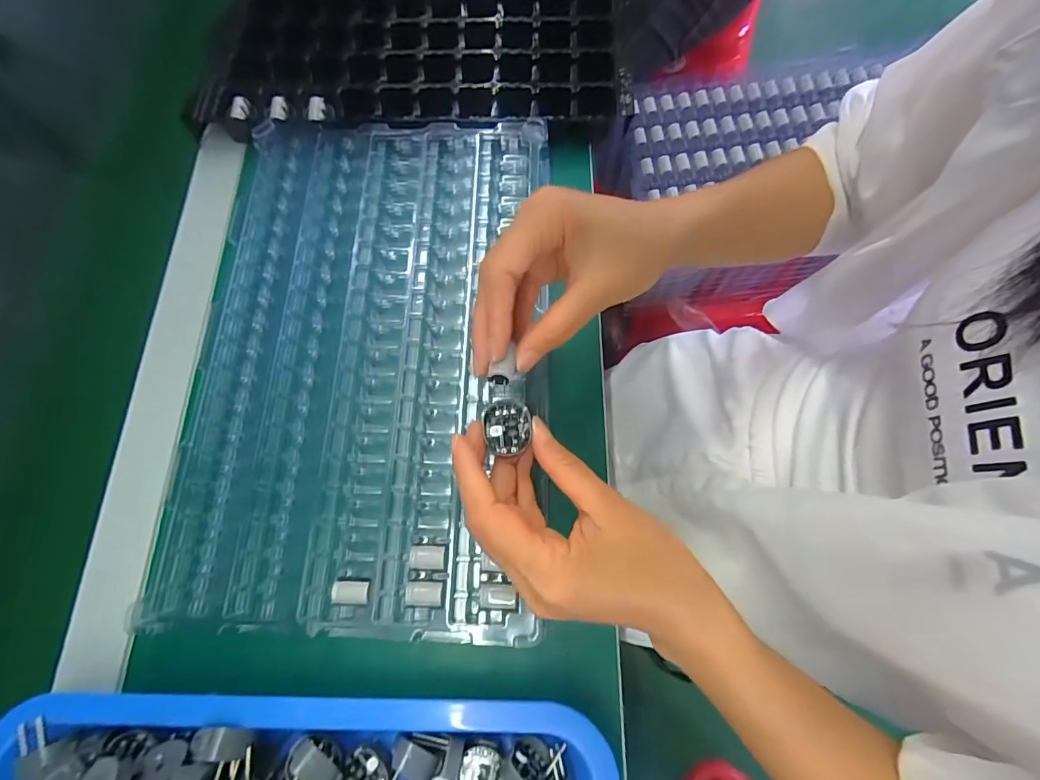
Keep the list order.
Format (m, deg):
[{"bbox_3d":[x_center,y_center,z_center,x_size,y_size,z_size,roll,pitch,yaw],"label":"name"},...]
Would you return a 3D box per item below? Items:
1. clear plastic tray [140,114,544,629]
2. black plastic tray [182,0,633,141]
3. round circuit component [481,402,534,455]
[{"bbox_3d":[-0.103,-0.033,0.313,0.230,0.027,0.358,-1,73,3],"label":"clear plastic tray"},{"bbox_3d":[-0.088,-0.308,0.395,0.342,0.029,0.212,1,73,4],"label":"black plastic tray"},{"bbox_3d":[-0.007,0.018,0.233,0.023,0.004,0.027,2,70,2],"label":"round circuit component"}]

